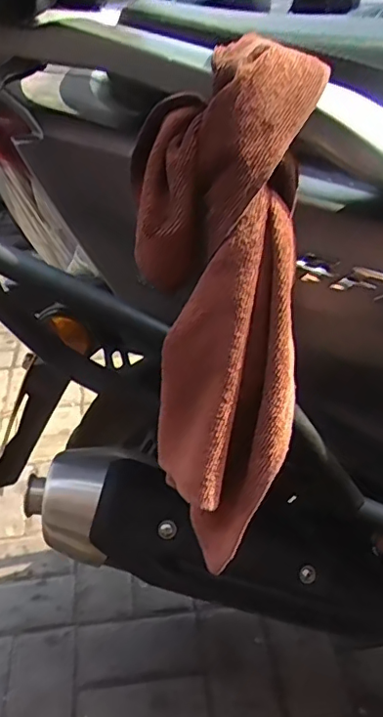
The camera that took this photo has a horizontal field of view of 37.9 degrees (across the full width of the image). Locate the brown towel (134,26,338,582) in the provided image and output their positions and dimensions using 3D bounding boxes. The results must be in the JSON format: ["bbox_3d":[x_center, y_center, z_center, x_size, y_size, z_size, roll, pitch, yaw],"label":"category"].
[{"bbox_3d":[0.018,-0.022,0.376,0.123,0.345,0.062,2,8,10],"label":"brown towel"}]

